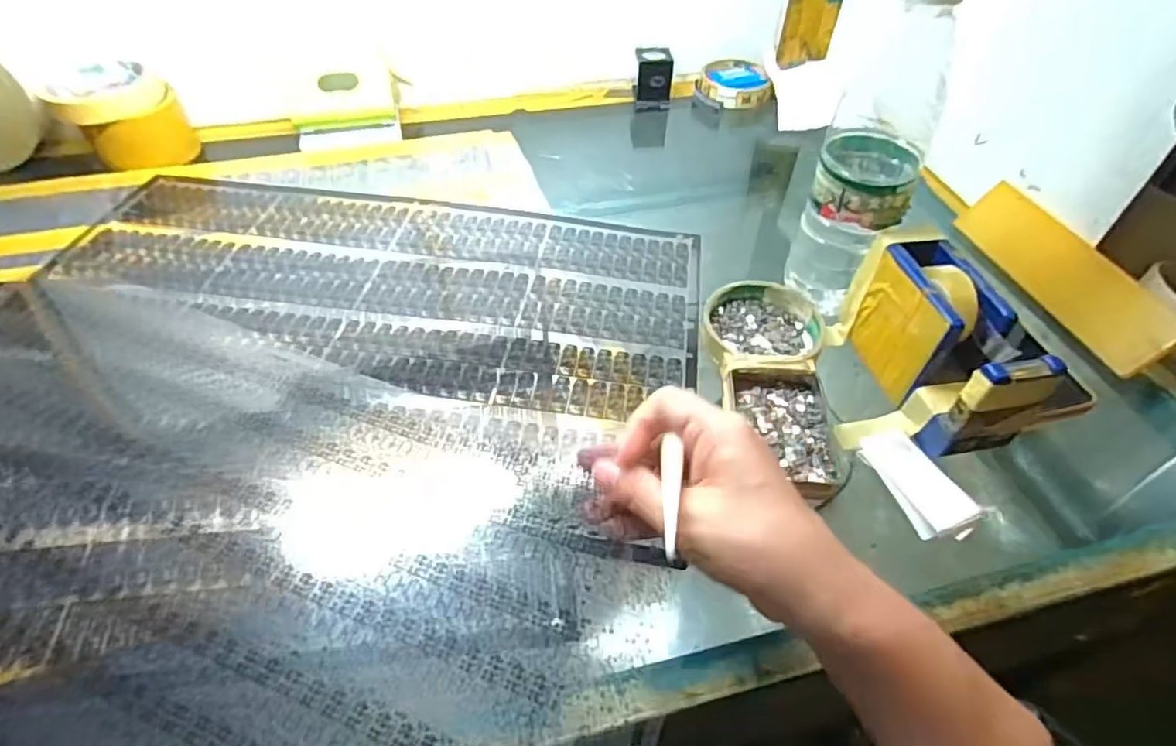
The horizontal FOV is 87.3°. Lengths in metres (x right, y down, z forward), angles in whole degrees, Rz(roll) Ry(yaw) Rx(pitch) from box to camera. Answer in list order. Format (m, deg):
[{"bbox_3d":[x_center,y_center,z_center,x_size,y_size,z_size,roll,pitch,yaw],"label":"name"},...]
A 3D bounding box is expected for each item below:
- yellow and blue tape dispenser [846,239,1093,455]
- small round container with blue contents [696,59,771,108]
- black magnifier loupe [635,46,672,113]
[{"bbox_3d":[0.217,-0.016,0.380,0.048,0.078,0.136,-9,49,-9],"label":"yellow and blue tape dispenser"},{"bbox_3d":[0.163,-0.331,0.704,0.077,0.021,0.092,-3,48,-4],"label":"small round container with blue contents"},{"bbox_3d":[0.073,-0.327,0.687,0.040,0.051,0.040,0,48,0],"label":"black magnifier loupe"}]

